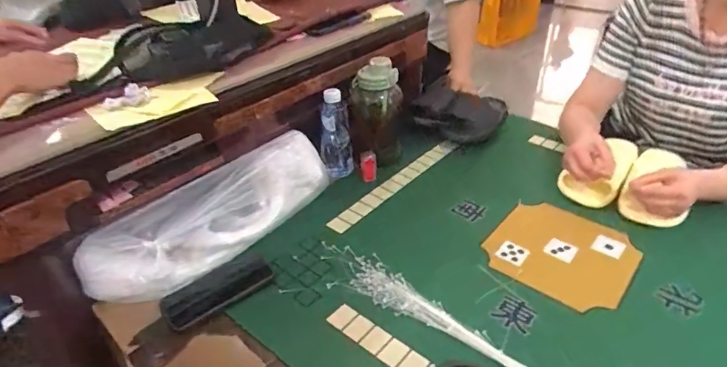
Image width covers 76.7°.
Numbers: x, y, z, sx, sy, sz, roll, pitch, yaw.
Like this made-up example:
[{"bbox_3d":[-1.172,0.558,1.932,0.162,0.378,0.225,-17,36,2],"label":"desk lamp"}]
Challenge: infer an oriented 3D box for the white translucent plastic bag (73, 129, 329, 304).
[{"bbox_3d":[-0.231,0.053,0.748,0.419,0.118,0.097,-29,43,-32],"label":"white translucent plastic bag"}]

